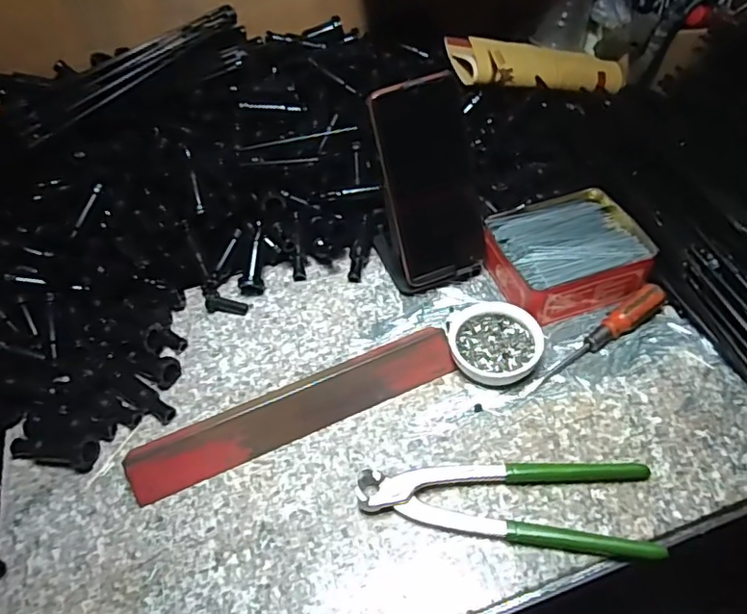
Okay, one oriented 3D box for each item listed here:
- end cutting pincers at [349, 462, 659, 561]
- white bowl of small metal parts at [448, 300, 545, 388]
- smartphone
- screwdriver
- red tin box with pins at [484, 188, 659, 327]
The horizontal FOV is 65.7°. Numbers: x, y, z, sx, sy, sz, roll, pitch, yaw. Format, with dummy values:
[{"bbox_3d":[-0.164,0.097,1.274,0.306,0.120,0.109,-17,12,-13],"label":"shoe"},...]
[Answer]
[{"bbox_3d":[0.089,0.129,0.395,0.194,0.014,0.062,2,50,8],"label":"end cutting pincers"},{"bbox_3d":[0.099,0.027,0.474,0.071,0.023,0.075,-3,49,3],"label":"white bowl of small metal parts"},{"bbox_3d":[0.050,-0.102,0.487,0.079,0.168,0.011,-22,25,-13],"label":"smartphone"},{"bbox_3d":[0.180,0.025,0.468,0.142,0.023,0.020,-30,53,-19],"label":"screwdriver"},{"bbox_3d":[0.169,-0.047,0.514,0.124,0.038,0.105,-16,50,-8],"label":"red tin box with pins"}]

